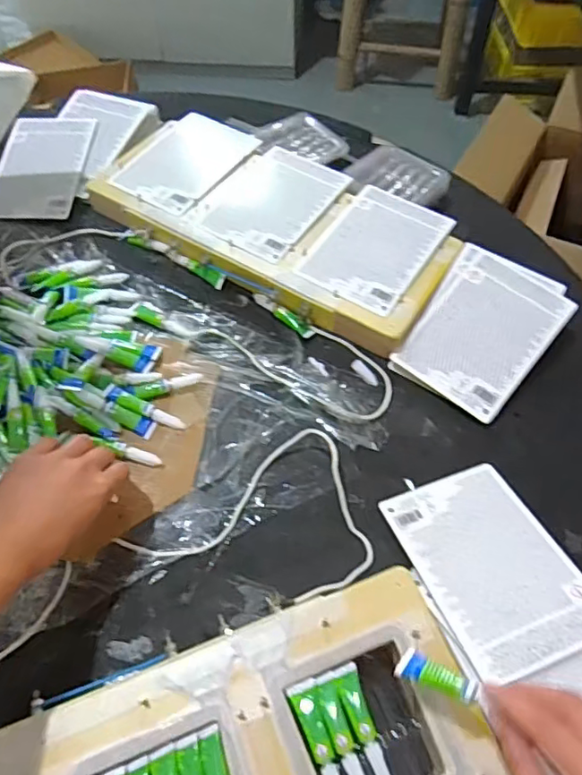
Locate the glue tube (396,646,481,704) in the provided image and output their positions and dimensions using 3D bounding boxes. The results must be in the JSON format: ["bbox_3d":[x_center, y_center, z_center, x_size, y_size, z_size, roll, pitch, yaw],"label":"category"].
[{"bbox_3d":[0.093,0.182,0.363,0.053,0.006,0.019,6,51,40],"label":"glue tube"}]

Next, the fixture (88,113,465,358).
[{"bbox_3d":[-0.021,-0.203,0.682,0.419,0.036,0.199,28,60,17],"label":"fixture"}]

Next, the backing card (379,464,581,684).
[{"bbox_3d":[0.161,0.140,0.471,0.108,0.006,0.166,-20,44,-9],"label":"backing card"}]

